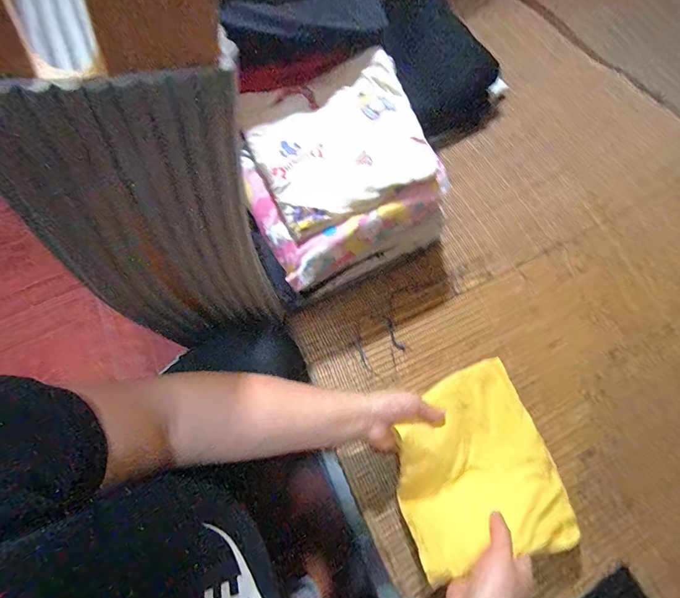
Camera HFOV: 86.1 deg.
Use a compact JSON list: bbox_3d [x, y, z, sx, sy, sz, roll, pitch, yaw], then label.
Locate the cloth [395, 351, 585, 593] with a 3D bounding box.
[{"bbox_3d":[0.166,0.191,0.445,0.196,0.070,0.212,-9,70,-3],"label":"cloth"}]

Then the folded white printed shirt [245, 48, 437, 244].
[{"bbox_3d":[0.006,-0.184,0.447,0.208,0.041,0.150,-27,72,-9],"label":"folded white printed shirt"}]

